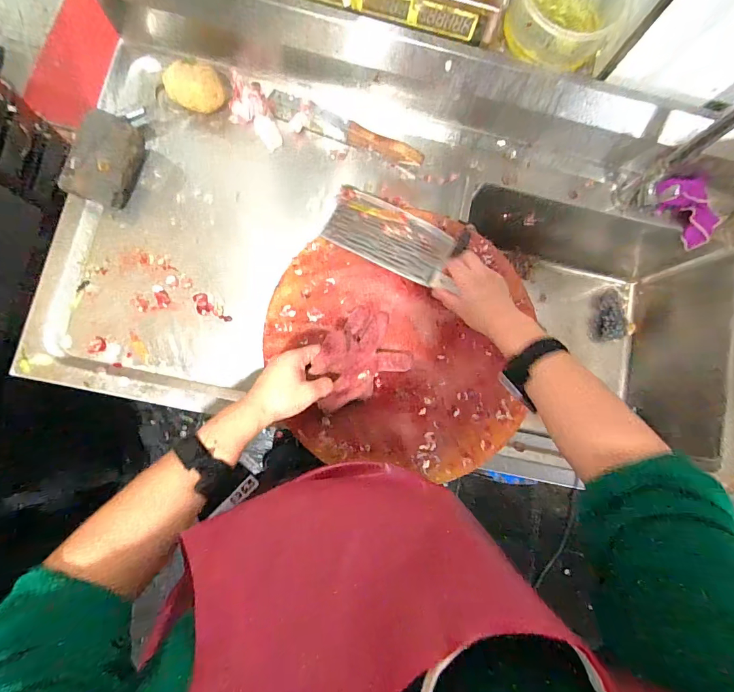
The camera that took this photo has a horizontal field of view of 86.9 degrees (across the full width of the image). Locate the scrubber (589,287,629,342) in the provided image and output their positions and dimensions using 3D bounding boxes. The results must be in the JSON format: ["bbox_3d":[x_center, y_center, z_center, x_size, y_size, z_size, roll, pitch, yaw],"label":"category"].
[{"bbox_3d":[0.569,-0.070,0.906,0.072,0.045,0.121,9,83,-4],"label":"scrubber"}]

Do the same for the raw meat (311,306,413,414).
[{"bbox_3d":[-0.016,0.015,0.536,0.146,0.073,0.110,-34,87,-8],"label":"raw meat"}]

